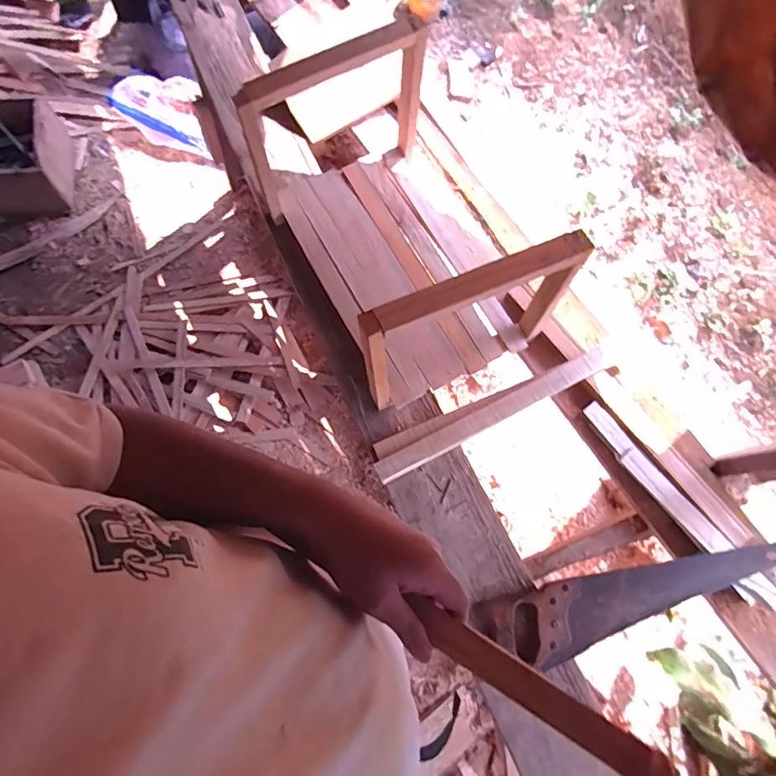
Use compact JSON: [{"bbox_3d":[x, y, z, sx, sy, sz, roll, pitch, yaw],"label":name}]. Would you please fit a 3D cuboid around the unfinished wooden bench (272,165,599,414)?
[{"bbox_3d":[0.022,-0.299,0.846,0.337,0.292,0.540,-23,72,-9],"label":"unfinished wooden bench"}]

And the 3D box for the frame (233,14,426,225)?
[{"bbox_3d":[-0.093,-0.473,0.870,0.337,0.284,0.051,-29,73,-10],"label":"frame"}]

